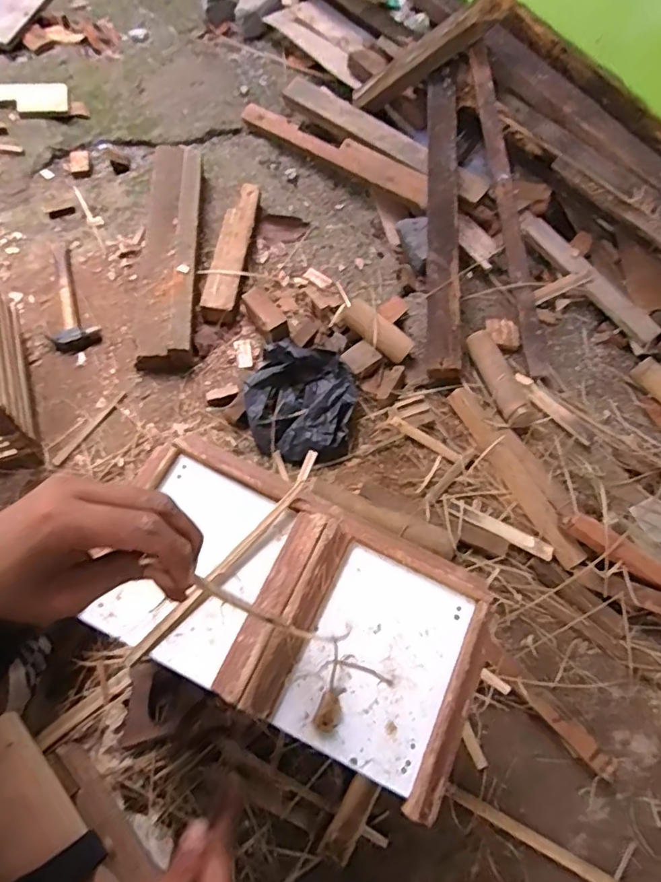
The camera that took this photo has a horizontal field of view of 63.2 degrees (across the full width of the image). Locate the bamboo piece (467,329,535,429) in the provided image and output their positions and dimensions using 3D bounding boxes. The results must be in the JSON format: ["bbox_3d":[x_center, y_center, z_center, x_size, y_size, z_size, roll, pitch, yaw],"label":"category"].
[{"bbox_3d":[0.299,-0.110,0.965,0.050,0.047,0.198,-15,66,-11],"label":"bamboo piece"}]

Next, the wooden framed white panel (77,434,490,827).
[{"bbox_3d":[-0.039,0.144,0.497,0.373,0.038,0.201,25,65,9],"label":"wooden framed white panel"}]

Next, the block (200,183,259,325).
[{"bbox_3d":[-0.200,-0.377,1.072,0.074,0.054,0.353,6,64,-1],"label":"block"}]

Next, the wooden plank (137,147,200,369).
[{"bbox_3d":[-0.317,-0.396,1.066,0.118,0.052,0.598,-12,63,13],"label":"wooden plank"}]

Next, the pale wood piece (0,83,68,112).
[{"bbox_3d":[-0.718,-0.815,1.278,0.176,0.024,0.103,-9,65,-8],"label":"pale wood piece"}]

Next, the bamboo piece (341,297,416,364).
[{"bbox_3d":[0.082,-0.197,0.962,0.136,0.035,0.054,38,67,14],"label":"bamboo piece"}]

